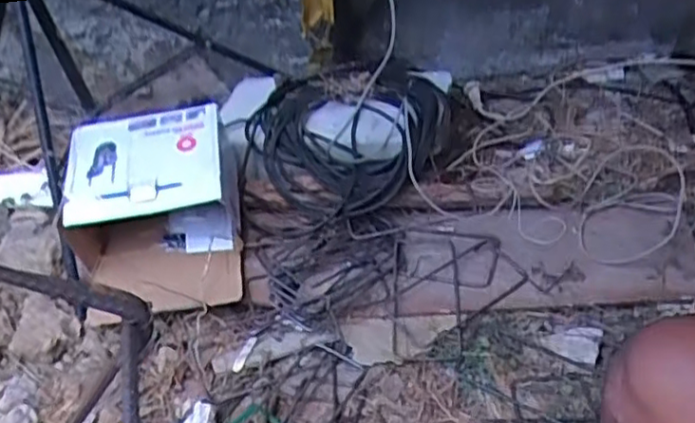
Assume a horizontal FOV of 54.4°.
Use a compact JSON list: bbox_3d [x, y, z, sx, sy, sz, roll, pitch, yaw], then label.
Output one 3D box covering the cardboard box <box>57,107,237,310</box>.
[{"bbox_3d":[-0.278,-0.010,0.972,0.225,0.134,0.274,-9,44,-2],"label":"cardboard box"}]

